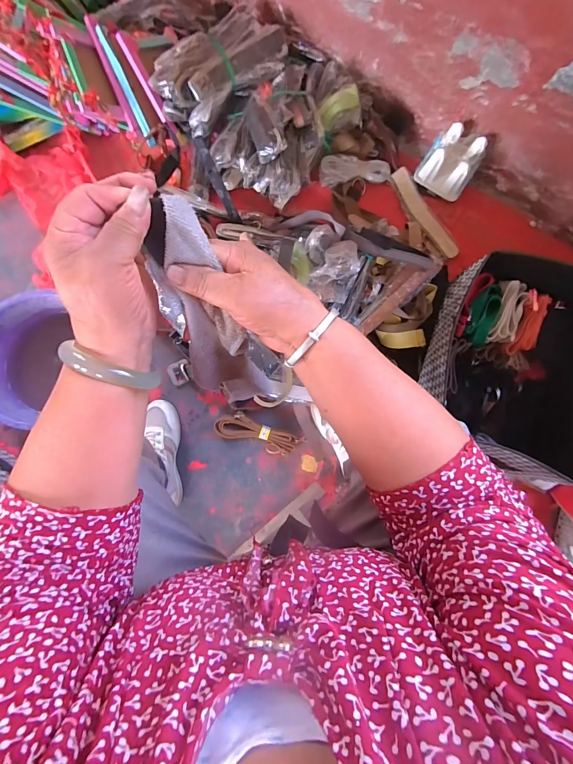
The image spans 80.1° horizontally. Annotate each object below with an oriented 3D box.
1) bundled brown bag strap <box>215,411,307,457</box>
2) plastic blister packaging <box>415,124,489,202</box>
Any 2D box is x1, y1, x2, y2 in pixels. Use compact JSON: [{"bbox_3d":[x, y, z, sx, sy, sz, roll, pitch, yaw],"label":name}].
[{"bbox_3d":[-0.064,0.121,0.789,0.201,0.026,0.065,19,84,1],"label":"bundled brown bag strap"},{"bbox_3d":[0.371,-0.495,0.766,0.119,0.099,0.091,36,84,2],"label":"plastic blister packaging"}]

